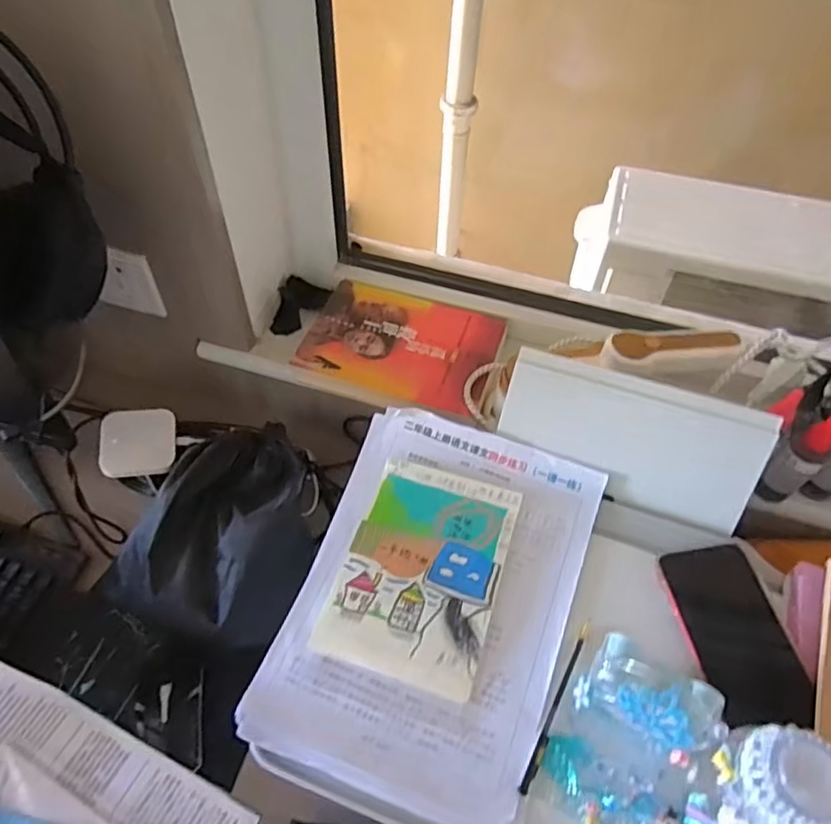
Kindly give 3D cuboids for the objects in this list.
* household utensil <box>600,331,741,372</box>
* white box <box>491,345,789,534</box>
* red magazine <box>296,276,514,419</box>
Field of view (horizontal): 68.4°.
[{"bbox_3d":[0.246,-0.061,0.592,0.124,0.025,0.035,-3,54,-5],"label":"household utensil"},{"bbox_3d":[0.190,0.026,0.552,0.223,0.115,0.015,16,18,10],"label":"white box"},{"bbox_3d":[-0.012,-0.078,0.687,0.207,0.013,0.152,17,55,10],"label":"red magazine"}]

